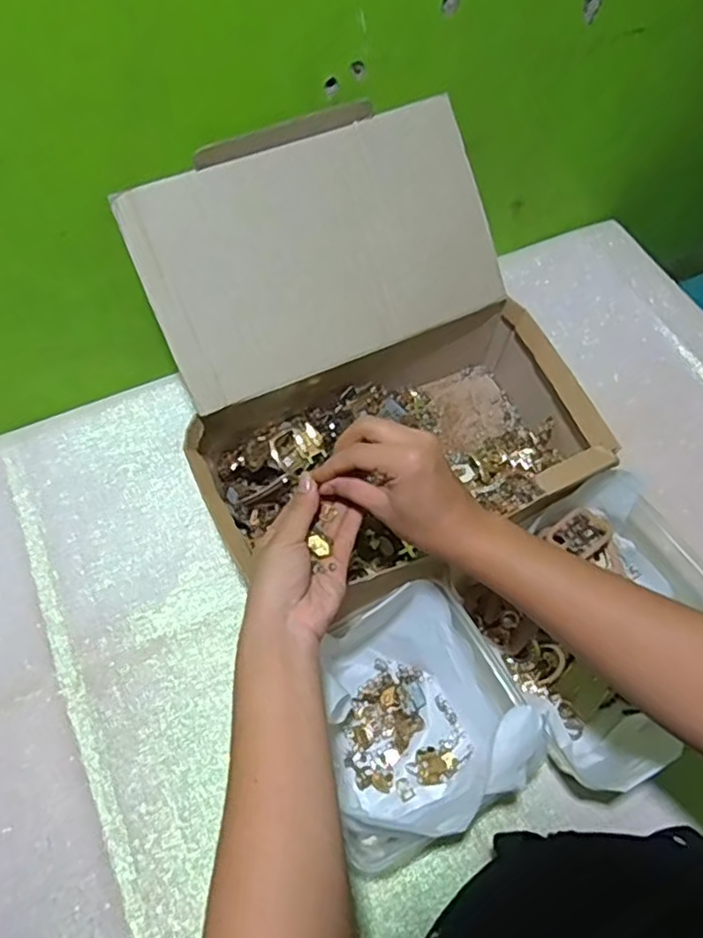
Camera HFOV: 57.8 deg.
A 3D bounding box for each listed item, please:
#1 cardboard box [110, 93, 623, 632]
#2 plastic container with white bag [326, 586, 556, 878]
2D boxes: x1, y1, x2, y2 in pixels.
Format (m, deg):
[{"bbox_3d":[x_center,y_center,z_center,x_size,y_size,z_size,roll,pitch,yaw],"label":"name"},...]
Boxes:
[{"bbox_3d":[0.012,-0.091,0.560,0.326,0.227,0.338,-23,63,-12],"label":"cardboard box"},{"bbox_3d":[0.042,0.189,0.487,0.154,0.084,0.159,-27,63,-14],"label":"plastic container with white bag"}]

